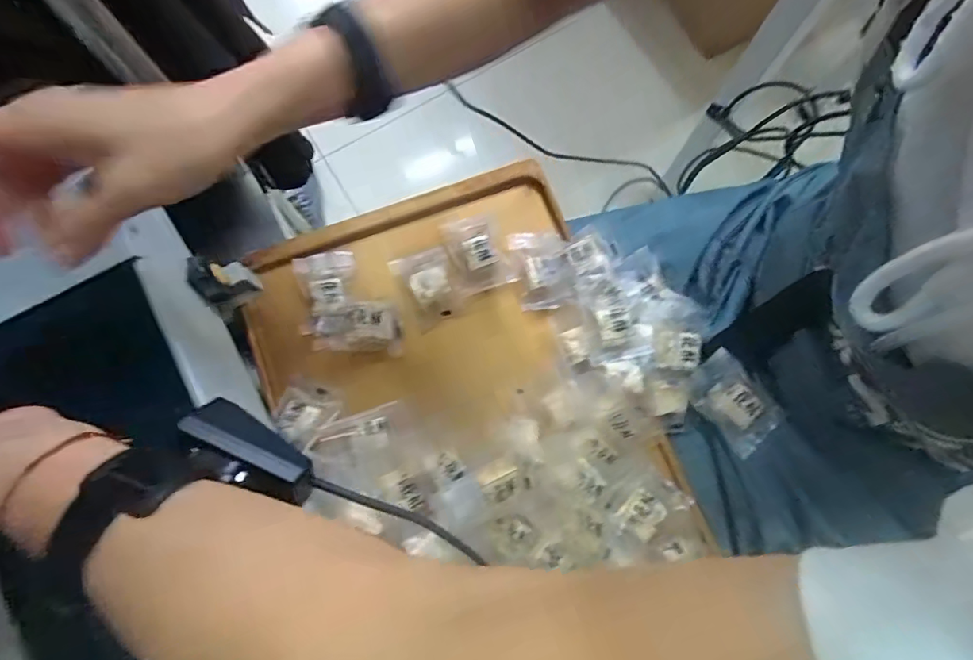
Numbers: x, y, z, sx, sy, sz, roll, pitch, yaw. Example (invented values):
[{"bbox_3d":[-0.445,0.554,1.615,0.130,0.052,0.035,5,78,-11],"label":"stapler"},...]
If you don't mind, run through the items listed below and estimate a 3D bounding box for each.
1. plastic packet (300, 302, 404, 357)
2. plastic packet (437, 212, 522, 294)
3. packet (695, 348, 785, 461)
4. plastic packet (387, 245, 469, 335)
[{"bbox_3d":[-0.121,-0.001,0.431,0.084,0.026,0.042,-2,77,-1],"label":"plastic packet"},{"bbox_3d":[-0.010,-0.076,0.451,0.055,0.014,0.079,-18,78,-5],"label":"plastic packet"},{"bbox_3d":[0.202,0.058,0.393,0.047,0.011,0.074,-40,80,-9],"label":"packet"},{"bbox_3d":[-0.052,-0.043,0.444,0.051,0.017,0.073,-27,78,-7],"label":"plastic packet"}]

